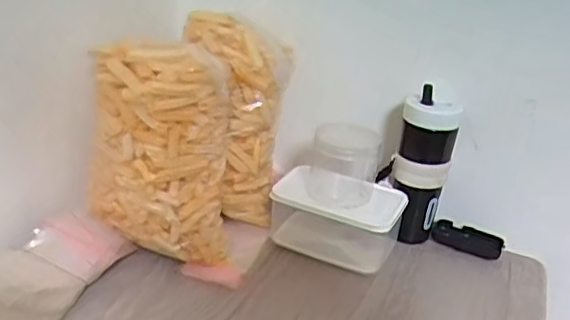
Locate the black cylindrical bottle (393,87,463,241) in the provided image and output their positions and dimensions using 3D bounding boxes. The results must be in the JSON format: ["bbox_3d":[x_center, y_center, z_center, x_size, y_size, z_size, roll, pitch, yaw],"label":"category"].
[{"bbox_3d":[0.205,0.021,0.892,0.081,0.228,0.069,12,25,13],"label":"black cylindrical bottle"}]

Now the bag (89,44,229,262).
[{"bbox_3d":[-0.167,0.000,0.782,0.176,0.296,0.080,2,25,-9],"label":"bag"}]

